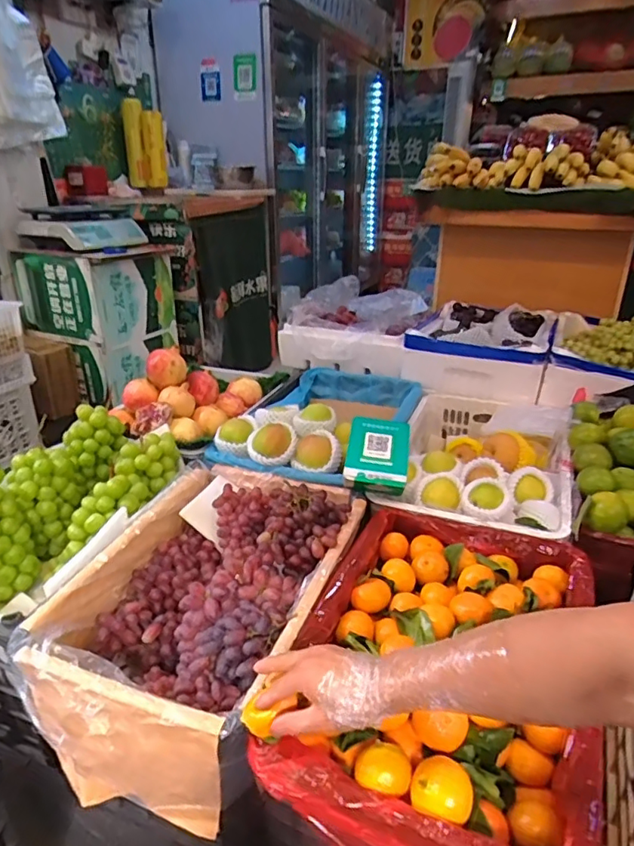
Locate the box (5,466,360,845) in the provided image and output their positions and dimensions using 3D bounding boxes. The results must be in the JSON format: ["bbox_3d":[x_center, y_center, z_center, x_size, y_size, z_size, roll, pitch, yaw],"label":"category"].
[{"bbox_3d":[-0.165,0.264,0.826,0.348,0.171,0.529,10,26,20],"label":"box"}]

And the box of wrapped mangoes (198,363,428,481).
[{"bbox_3d":[0.031,-0.017,1.284,0.321,0.129,0.586,11,26,21],"label":"box of wrapped mangoes"}]

